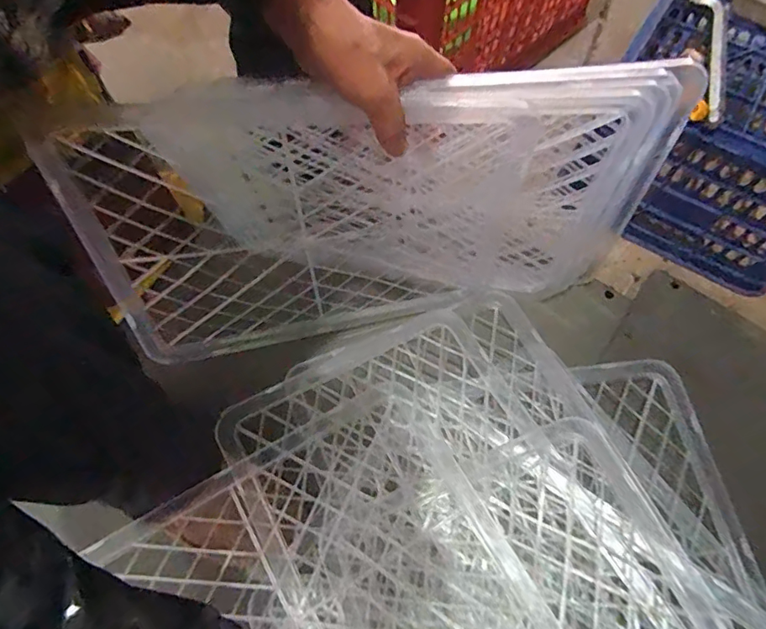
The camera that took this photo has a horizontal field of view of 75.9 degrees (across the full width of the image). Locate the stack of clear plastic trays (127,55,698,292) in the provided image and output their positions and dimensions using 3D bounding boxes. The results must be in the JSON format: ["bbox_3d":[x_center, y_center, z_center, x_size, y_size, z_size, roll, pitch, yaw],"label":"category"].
[{"bbox_3d":[0.041,-0.110,0.505,0.454,0.282,0.064,-3,67,2],"label":"stack of clear plastic trays"}]

